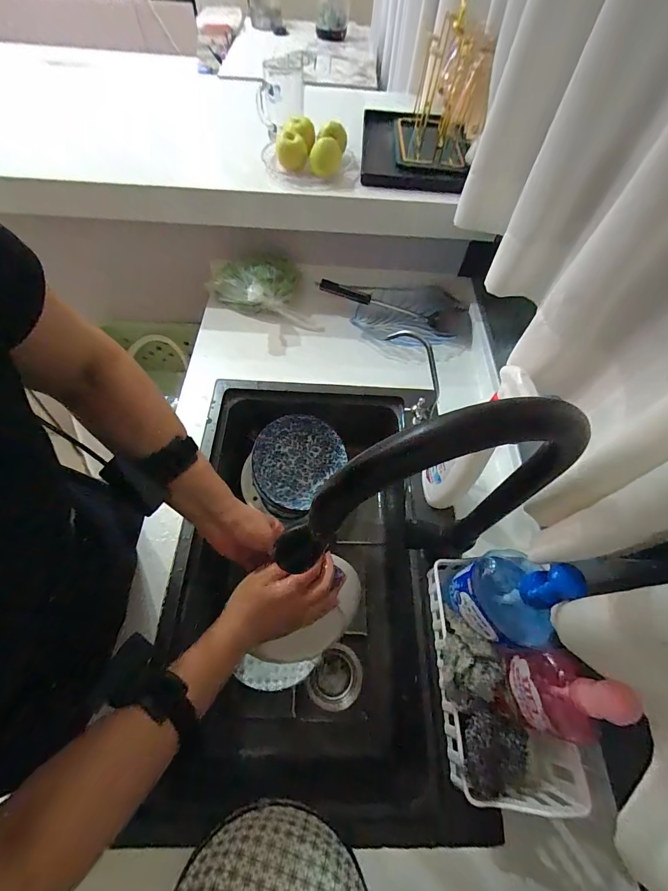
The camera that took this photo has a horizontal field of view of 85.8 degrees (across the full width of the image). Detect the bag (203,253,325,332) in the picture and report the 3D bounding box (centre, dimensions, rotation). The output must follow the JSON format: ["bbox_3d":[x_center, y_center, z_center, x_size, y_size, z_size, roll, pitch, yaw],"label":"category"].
[{"bbox_3d":[-0.168,-0.355,0.820,0.272,0.107,0.140,4,60,-1],"label":"bag"}]

